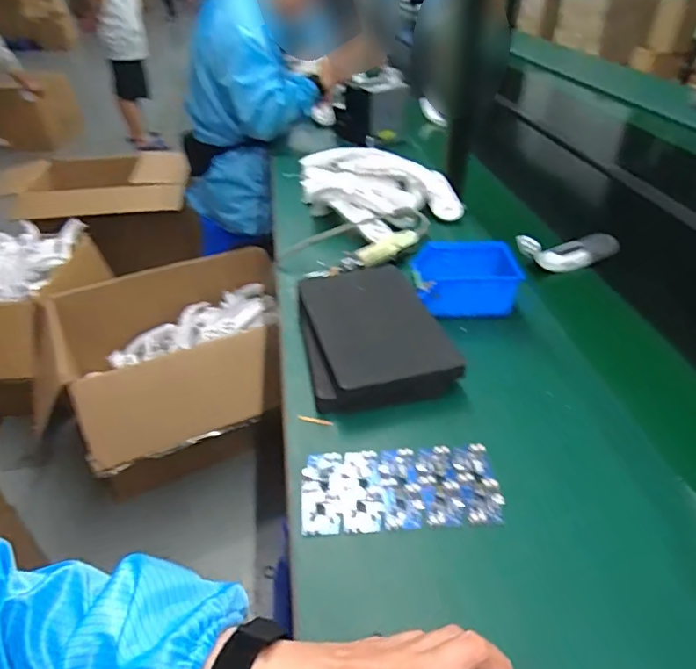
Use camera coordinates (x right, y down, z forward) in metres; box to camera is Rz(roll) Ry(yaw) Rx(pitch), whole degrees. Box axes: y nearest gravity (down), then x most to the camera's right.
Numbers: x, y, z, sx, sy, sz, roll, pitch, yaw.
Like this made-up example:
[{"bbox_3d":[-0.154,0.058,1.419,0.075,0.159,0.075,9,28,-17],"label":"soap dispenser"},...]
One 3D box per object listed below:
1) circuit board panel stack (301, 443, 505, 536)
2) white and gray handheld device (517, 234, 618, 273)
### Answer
[{"bbox_3d":[0.051,0.152,0.514,0.190,0.010,0.092,-2,37,-3],"label":"circuit board panel stack"},{"bbox_3d":[0.375,-0.143,0.883,0.191,0.062,0.060,-15,39,-19],"label":"white and gray handheld device"}]

